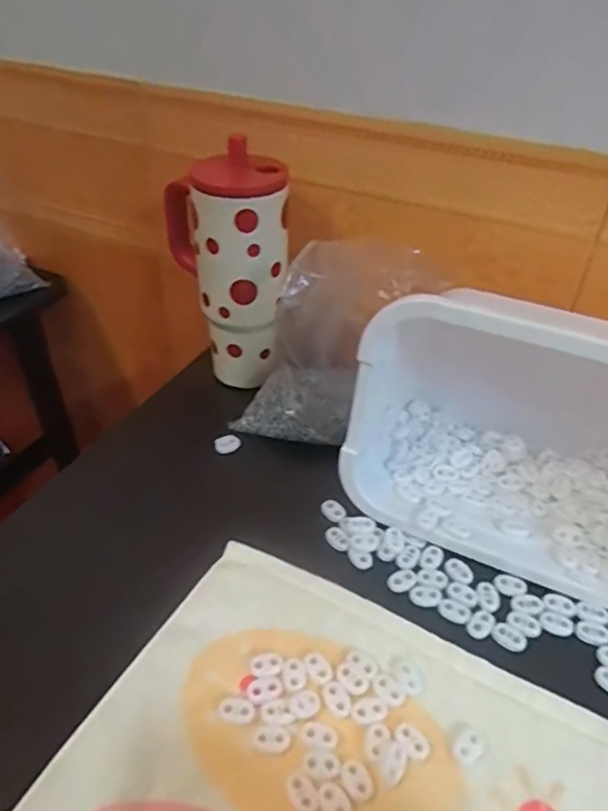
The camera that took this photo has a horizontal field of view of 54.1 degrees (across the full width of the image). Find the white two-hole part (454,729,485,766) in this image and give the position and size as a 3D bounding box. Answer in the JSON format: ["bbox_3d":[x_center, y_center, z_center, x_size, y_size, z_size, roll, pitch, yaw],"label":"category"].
[{"bbox_3d":[0.098,0.199,0.349,0.021,0.004,0.015,-29,49,-31],"label":"white two-hole part"}]

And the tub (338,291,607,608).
[{"bbox_3d":[0.166,0.035,0.464,0.254,0.211,0.144,17,21,18],"label":"tub"}]

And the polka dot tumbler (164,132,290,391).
[{"bbox_3d":[-0.071,-0.129,0.573,0.099,0.210,0.105,-9,42,-12],"label":"polka dot tumbler"}]

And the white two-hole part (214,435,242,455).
[{"bbox_3d":[-0.072,0.035,0.552,0.023,0.009,0.015,-17,44,-21],"label":"white two-hole part"}]

